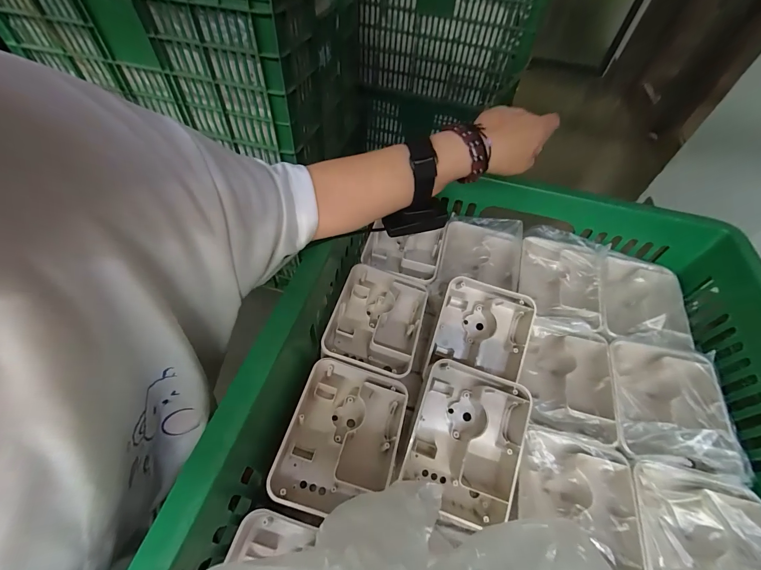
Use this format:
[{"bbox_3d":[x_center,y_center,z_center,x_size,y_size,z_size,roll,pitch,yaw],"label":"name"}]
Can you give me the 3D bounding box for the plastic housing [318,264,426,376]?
[{"bbox_3d":[-0.005,0.047,0.395,0.104,0.042,0.131,14,53,5],"label":"plastic housing"}]

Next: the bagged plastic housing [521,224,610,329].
[{"bbox_3d":[0.233,-0.003,0.441,0.105,0.052,0.136,19,54,9],"label":"bagged plastic housing"}]

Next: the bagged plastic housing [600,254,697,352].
[{"bbox_3d":[0.331,0.024,0.432,0.111,0.041,0.133,12,53,4],"label":"bagged plastic housing"}]

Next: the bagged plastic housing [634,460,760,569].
[{"bbox_3d":[0.266,0.229,0.280,0.095,0.046,0.128,17,53,8],"label":"bagged plastic housing"}]

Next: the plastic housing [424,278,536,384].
[{"bbox_3d":[0.124,0.059,0.408,0.116,0.047,0.118,12,85,1],"label":"plastic housing"}]

